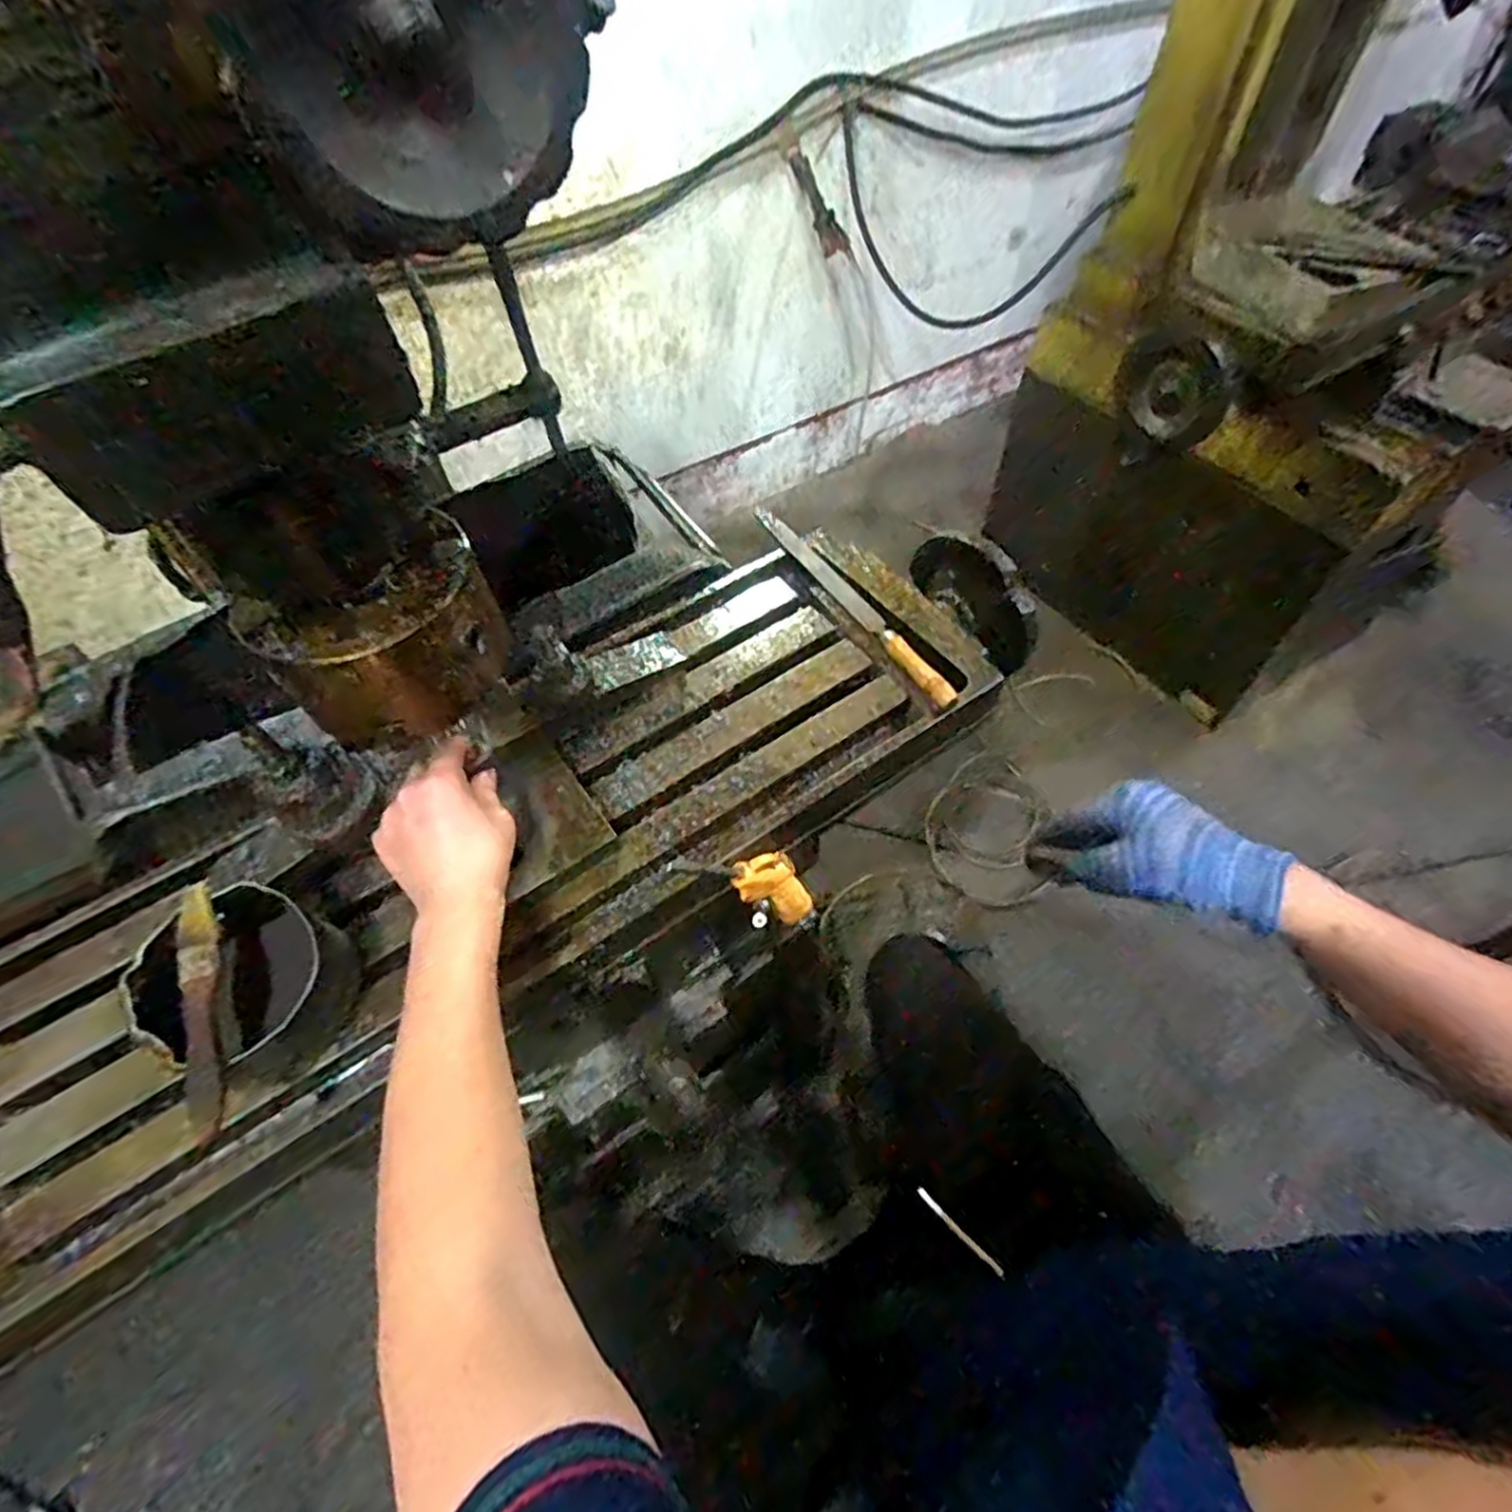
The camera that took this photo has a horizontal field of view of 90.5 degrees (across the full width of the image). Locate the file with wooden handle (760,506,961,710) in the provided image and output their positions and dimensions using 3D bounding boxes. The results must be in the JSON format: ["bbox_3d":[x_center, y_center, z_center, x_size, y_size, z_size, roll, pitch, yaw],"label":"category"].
[{"bbox_3d":[0.084,-0.143,0.665,0.020,0.019,0.290,-26,58,-15],"label":"file with wooden handle"}]

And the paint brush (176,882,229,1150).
[{"bbox_3d":[-0.315,0.140,0.424,0.023,0.016,0.150,-19,56,-11],"label":"paint brush"}]

